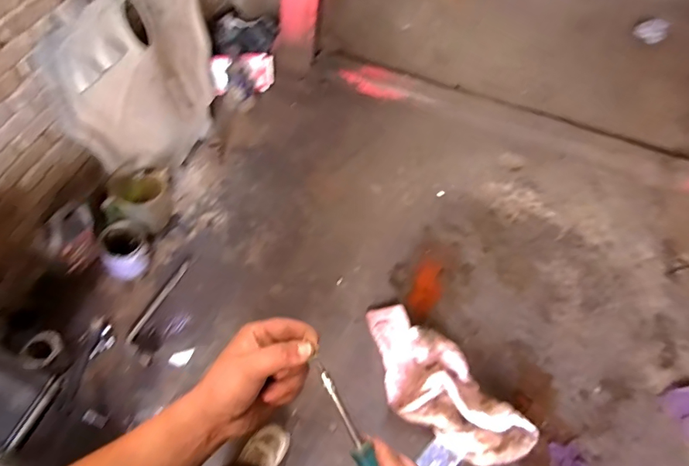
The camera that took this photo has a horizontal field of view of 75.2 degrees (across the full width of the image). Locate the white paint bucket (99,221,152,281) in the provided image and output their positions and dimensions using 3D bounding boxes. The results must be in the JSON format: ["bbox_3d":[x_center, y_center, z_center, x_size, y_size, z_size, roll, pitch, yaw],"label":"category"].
[{"bbox_3d":[-0.819,0.072,1.692,0.177,0.160,0.167,5,55,-7],"label":"white paint bucket"}]

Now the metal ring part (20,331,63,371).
[{"bbox_3d":[-0.951,0.368,1.408,0.092,0.027,0.140,43,34,-19],"label":"metal ring part"}]

